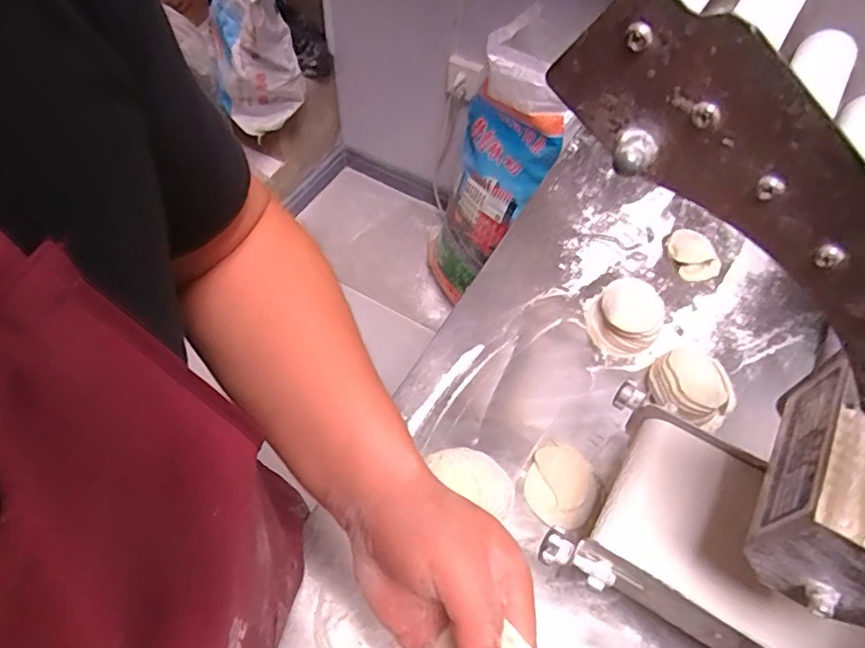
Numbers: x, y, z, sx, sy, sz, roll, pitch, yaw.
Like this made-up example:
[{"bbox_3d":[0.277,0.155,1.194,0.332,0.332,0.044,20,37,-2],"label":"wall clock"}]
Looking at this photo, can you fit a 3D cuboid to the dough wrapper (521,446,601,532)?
[{"bbox_3d":[0.130,0.163,0.580,0.072,0.013,0.081,26,59,12],"label":"dough wrapper"}]

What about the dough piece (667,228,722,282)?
[{"bbox_3d":[0.336,-0.094,0.755,0.049,0.021,0.081,-14,60,-13],"label":"dough piece"}]

